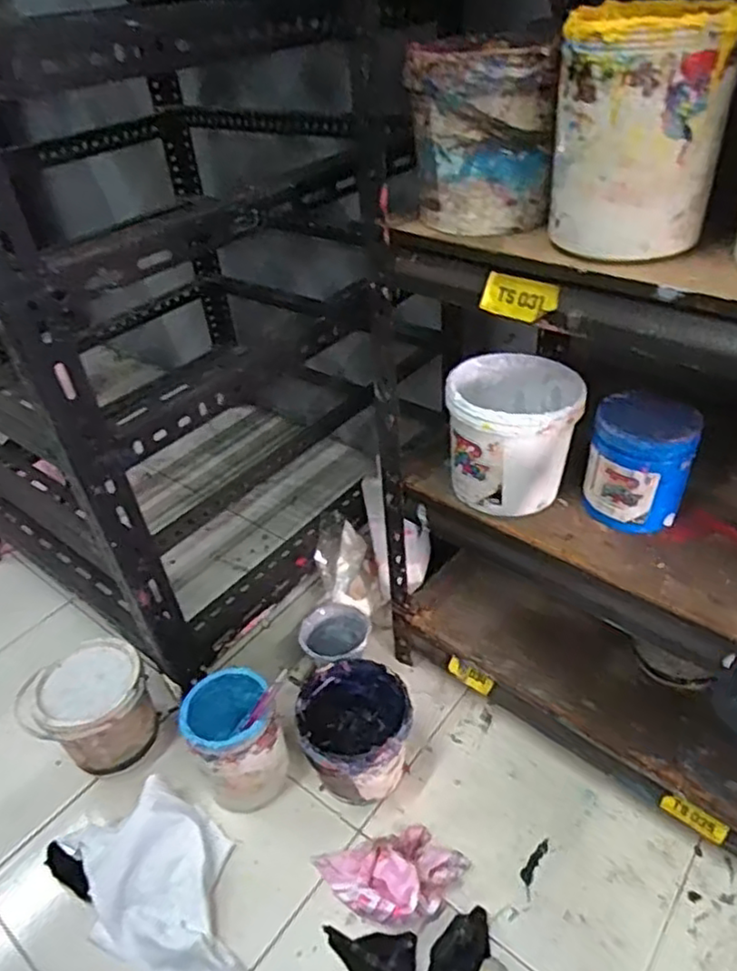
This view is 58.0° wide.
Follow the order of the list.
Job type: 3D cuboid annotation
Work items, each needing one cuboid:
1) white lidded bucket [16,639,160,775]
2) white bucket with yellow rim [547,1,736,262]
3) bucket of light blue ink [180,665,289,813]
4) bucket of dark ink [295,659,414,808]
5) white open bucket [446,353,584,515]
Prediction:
[{"bbox_3d":[-0.335,0.285,0.825,0.135,0.135,0.122,-31,45,-28],"label":"white lidded bucket"},{"bbox_3d":[0.176,-0.229,0.434,0.101,0.133,0.090,10,41,19],"label":"white bucket with yellow rim"},{"bbox_3d":[-0.152,0.295,0.771,0.098,0.146,0.105,-19,40,-16],"label":"bucket of light blue ink"},{"bbox_3d":[-0.013,0.299,0.796,0.127,0.124,0.136,-4,38,3],"label":"bucket of dark ink"},{"bbox_3d":[0.143,-0.047,0.662,0.118,0.124,0.121,-4,38,3],"label":"white open bucket"}]

